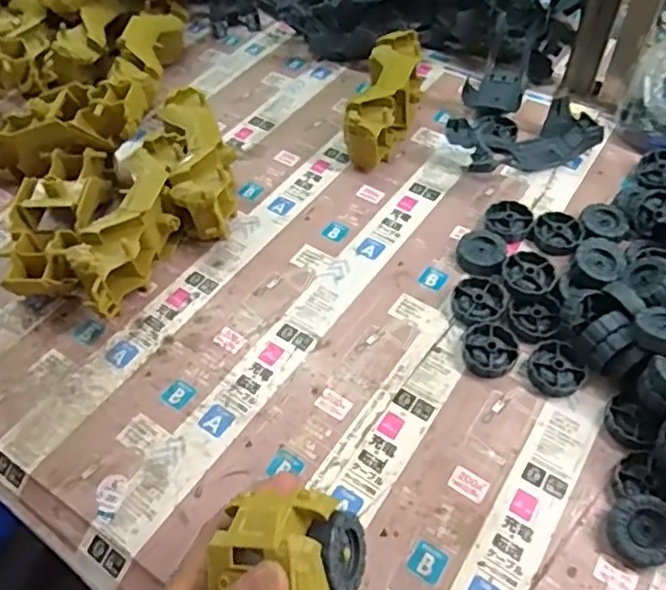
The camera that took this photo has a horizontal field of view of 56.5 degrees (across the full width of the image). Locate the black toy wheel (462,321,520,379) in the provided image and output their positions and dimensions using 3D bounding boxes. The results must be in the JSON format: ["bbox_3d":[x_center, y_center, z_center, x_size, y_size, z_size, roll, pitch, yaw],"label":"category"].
[{"bbox_3d":[0.112,0.039,0.443,0.037,0.010,0.043,18,55,14],"label":"black toy wheel"}]

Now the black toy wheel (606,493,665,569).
[{"bbox_3d":[0.182,0.139,0.364,0.038,0.015,0.038,-42,73,-4],"label":"black toy wheel"}]

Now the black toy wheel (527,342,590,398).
[{"bbox_3d":[0.157,0.053,0.433,0.037,0.012,0.039,-1,53,1],"label":"black toy wheel"}]

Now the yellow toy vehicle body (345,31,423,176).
[{"bbox_3d":[0.053,-0.189,0.597,0.056,0.055,0.170,12,54,10],"label":"yellow toy vehicle body"}]

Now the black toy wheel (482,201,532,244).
[{"bbox_3d":[0.145,-0.059,0.515,0.036,0.012,0.043,14,55,12],"label":"black toy wheel"}]

